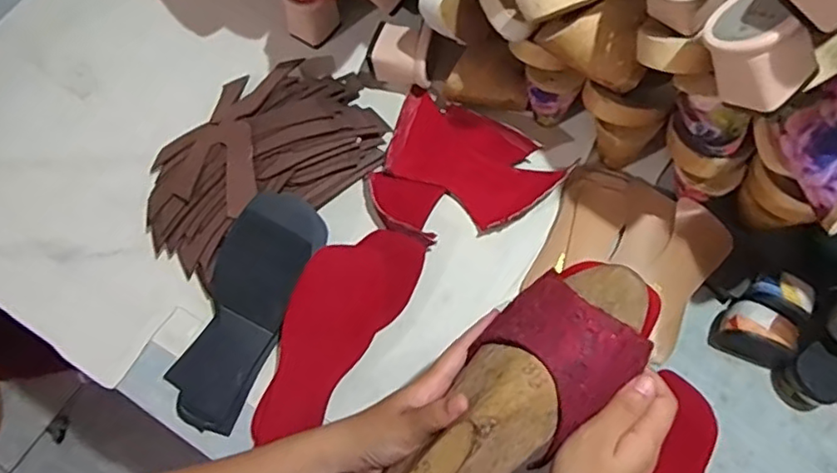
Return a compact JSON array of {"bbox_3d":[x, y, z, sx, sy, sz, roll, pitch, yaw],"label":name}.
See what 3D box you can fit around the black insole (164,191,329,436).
[{"bbox_3d":[-0.165,0.066,0.578,0.079,0.051,0.223,24,75,9],"label":"black insole"}]

